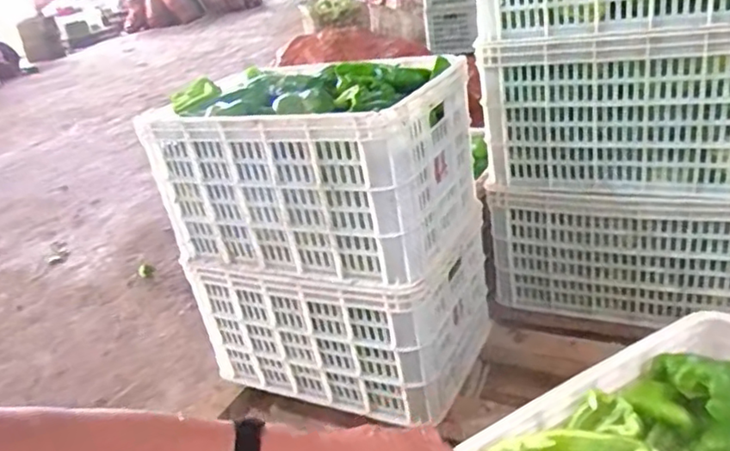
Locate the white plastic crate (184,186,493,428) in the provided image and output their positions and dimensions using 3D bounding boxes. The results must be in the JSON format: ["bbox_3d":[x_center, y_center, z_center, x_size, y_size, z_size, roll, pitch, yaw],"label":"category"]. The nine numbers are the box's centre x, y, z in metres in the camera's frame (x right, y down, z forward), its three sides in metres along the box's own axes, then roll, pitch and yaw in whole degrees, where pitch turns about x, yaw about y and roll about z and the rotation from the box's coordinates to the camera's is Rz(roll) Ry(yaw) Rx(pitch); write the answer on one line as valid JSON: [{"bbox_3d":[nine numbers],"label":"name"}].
[{"bbox_3d":[-0.048,0.157,1.230,0.515,0.288,0.308,3,29,25],"label":"white plastic crate"}]

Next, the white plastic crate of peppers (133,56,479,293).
[{"bbox_3d":[-0.093,-0.111,1.118,0.502,0.289,0.307,5,30,29],"label":"white plastic crate of peppers"}]

